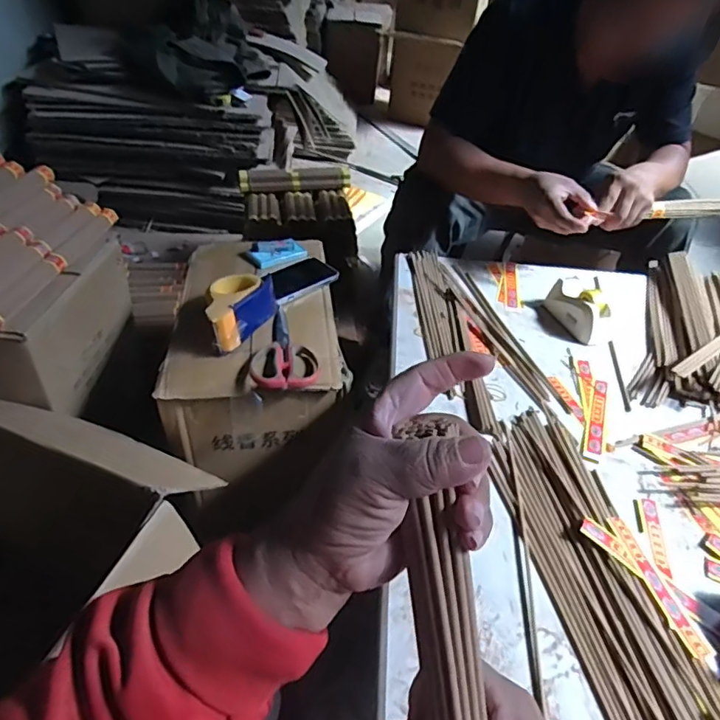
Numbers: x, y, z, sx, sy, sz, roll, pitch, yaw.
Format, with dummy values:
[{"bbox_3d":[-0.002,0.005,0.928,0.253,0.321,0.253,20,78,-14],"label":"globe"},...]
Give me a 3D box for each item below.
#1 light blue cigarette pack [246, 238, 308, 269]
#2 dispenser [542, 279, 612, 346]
[{"bbox_3d":[-0.155,-0.201,1.011,0.099,0.031,0.059,-27,49,-31],"label":"light blue cigarette pack"},{"bbox_3d":[0.345,-0.082,0.839,0.064,0.057,0.113,-10,43,-16],"label":"dispenser"}]

